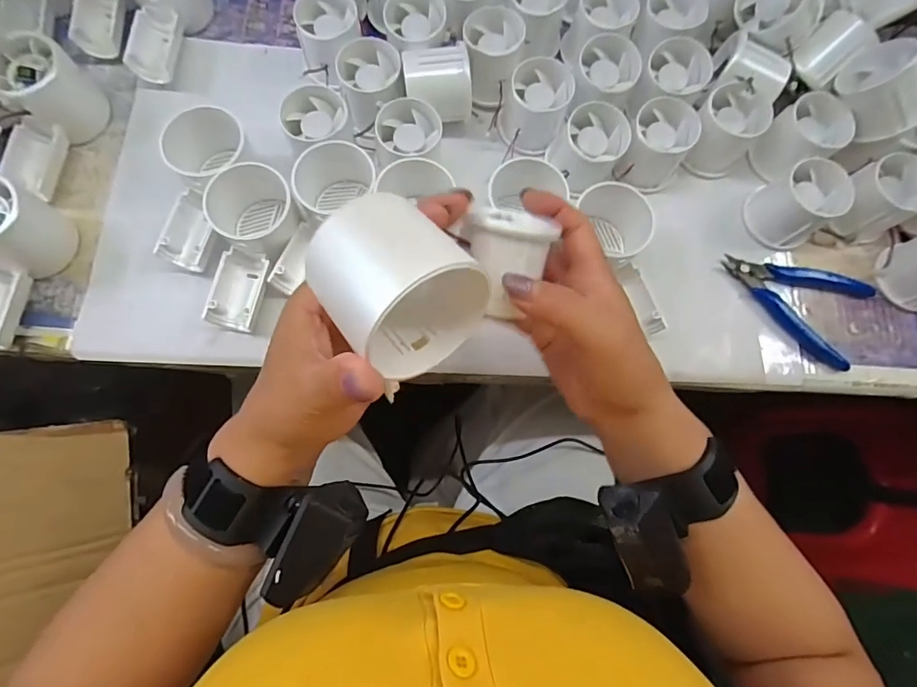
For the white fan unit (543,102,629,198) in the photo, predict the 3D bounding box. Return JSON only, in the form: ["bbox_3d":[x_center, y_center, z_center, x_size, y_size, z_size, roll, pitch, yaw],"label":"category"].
[{"bbox_3d":[0.105,-0.158,0.378,0.056,0.043,0.056,1,76,-3],"label":"white fan unit"}]

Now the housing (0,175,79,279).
[{"bbox_3d":[-0.328,-0.084,0.337,0.055,0.057,0.059,26,77,3],"label":"housing"}]

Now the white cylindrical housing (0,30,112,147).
[{"bbox_3d":[-0.319,-0.202,0.361,0.054,0.055,0.058,1,76,-3],"label":"white cylindrical housing"}]

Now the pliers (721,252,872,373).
[{"bbox_3d":[0.273,-0.041,0.376,0.115,0.012,0.075,32,77,5],"label":"pliers"}]

